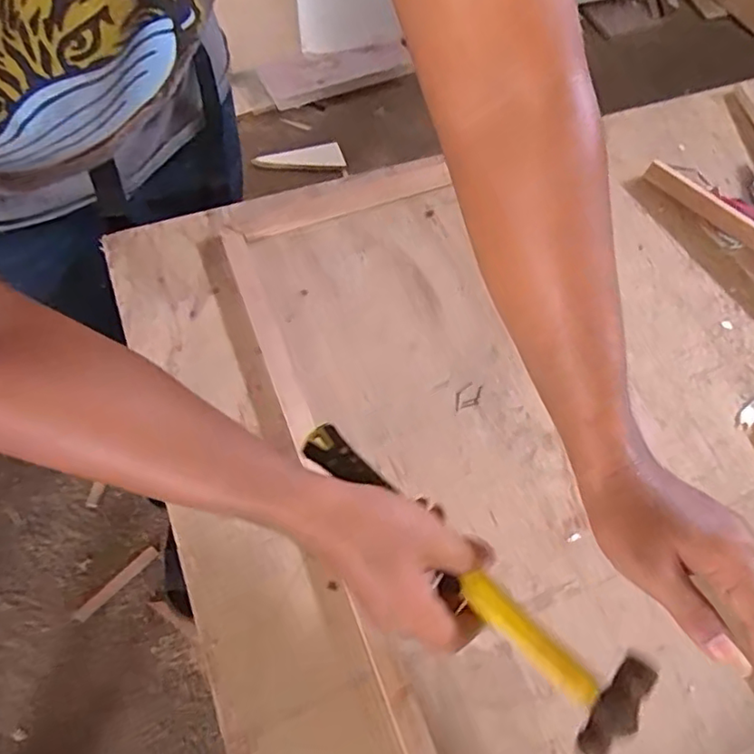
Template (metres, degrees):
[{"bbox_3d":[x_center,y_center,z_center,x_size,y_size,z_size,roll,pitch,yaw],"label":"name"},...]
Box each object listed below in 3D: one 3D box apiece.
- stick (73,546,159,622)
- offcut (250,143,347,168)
[{"bbox_3d":[-0.532,0.420,1.214,0.027,0.018,0.185,41,69,14],"label":"stick"},{"bbox_3d":[-0.220,-0.623,1.686,0.252,0.021,0.074,-3,66,-6],"label":"offcut"}]

